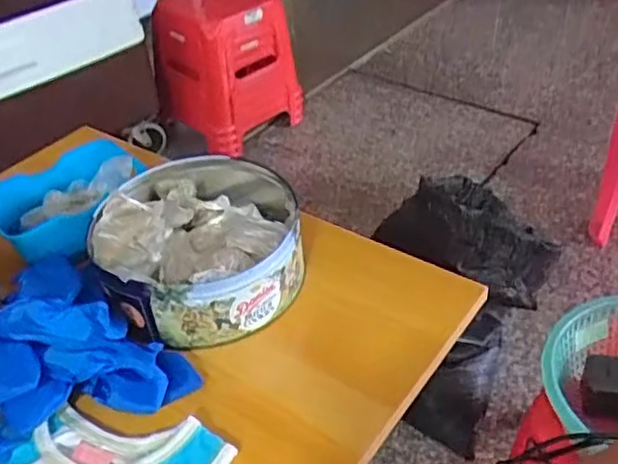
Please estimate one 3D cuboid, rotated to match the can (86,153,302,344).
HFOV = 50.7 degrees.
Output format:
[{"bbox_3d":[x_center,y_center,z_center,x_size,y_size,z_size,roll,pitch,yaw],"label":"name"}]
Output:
[{"bbox_3d":[-0.104,0.007,0.626,0.179,0.080,0.209,-13,40,-11],"label":"can"}]

